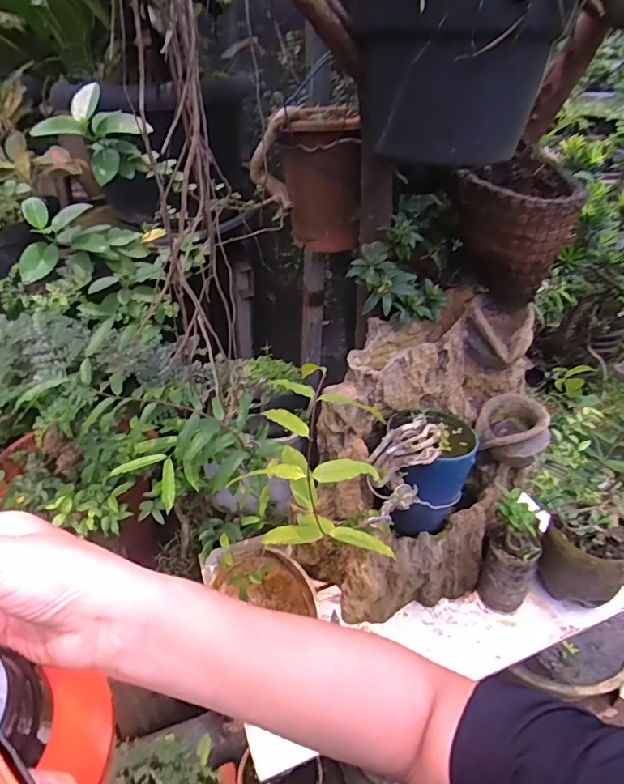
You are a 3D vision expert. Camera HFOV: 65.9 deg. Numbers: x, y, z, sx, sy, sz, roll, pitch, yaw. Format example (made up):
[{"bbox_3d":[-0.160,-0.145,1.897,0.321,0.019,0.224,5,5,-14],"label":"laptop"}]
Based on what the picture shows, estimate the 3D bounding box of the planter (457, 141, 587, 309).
[{"bbox_3d":[0.249,-0.199,0.605,0.139,0.158,0.126,19,39,24],"label":"planter"}]

